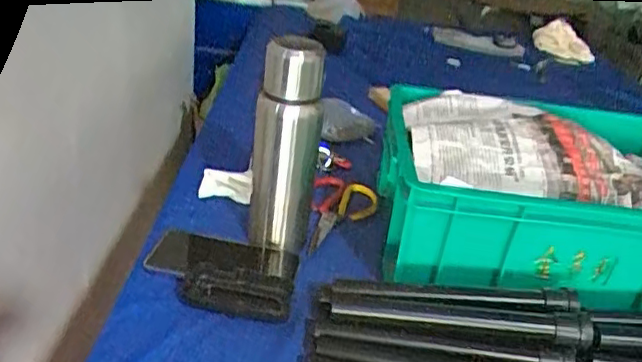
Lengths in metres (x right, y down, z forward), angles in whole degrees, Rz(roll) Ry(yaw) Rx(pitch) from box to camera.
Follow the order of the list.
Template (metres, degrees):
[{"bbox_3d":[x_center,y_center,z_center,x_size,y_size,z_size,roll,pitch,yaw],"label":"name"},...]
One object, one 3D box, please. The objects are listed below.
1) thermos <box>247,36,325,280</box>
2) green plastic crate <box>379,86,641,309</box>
[{"bbox_3d":[-0.039,-0.028,0.645,0.071,0.248,0.060,5,28,-4],"label":"thermos"},{"bbox_3d":[0.278,0.010,0.739,0.405,0.164,0.294,5,28,-4],"label":"green plastic crate"}]

